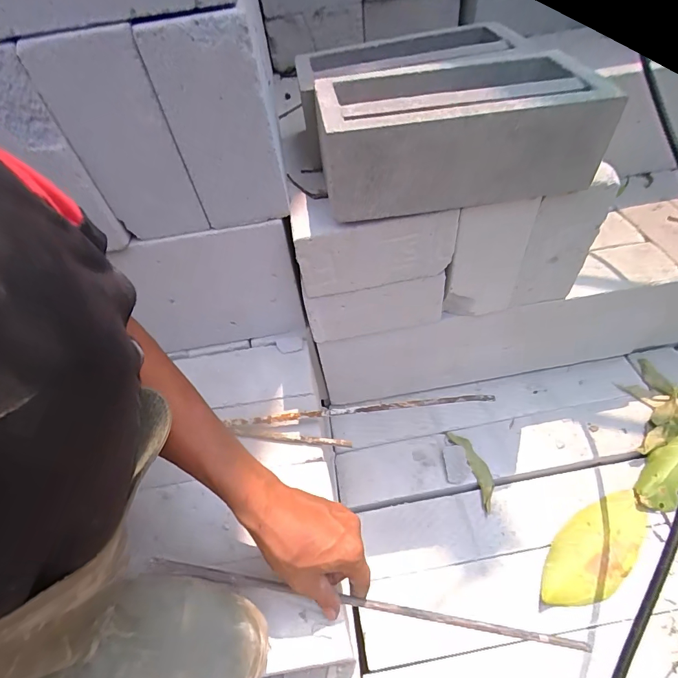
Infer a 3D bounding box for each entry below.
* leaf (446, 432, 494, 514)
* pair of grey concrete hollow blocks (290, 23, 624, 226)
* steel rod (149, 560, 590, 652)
[{"bbox_3d":[0.230,0.214,0.649,0.034,0.021,0.137,-16,50,-7],"label":"leaf"},{"bbox_3d":[0.120,-0.288,0.495,0.292,0.105,0.297,-8,49,0],"label":"pair of grey concrete hollow blocks"},{"bbox_3d":[0.028,0.263,0.382,0.431,0.007,0.011,10,51,1],"label":"steel rod"}]

